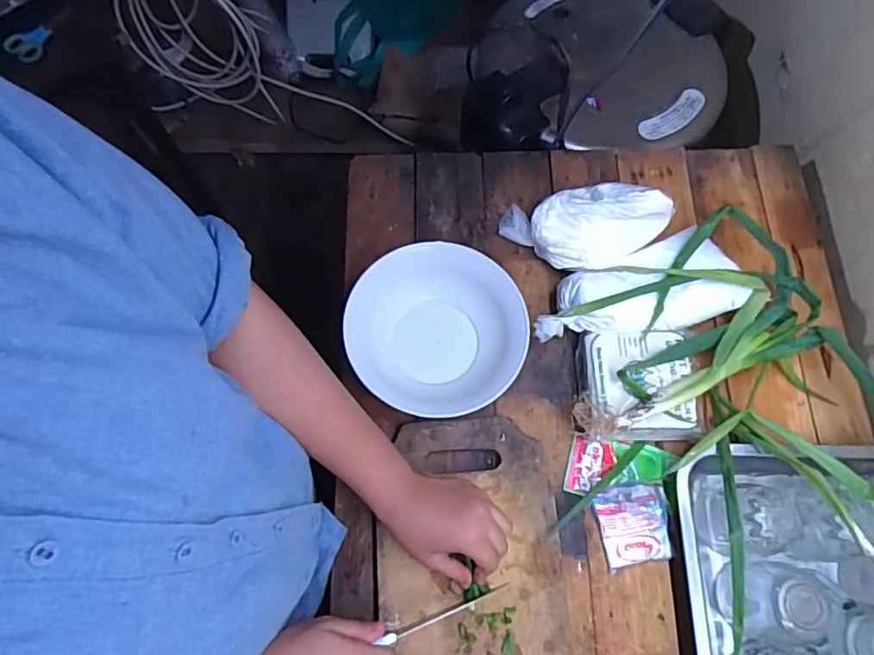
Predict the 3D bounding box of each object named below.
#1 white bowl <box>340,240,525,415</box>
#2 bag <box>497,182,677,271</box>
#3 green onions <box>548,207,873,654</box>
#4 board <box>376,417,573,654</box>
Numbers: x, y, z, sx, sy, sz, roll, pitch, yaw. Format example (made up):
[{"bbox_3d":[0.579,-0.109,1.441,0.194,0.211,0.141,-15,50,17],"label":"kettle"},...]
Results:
[{"bbox_3d":[-0.001,0.008,0.616,0.182,0.069,0.183,0,71,0],"label":"white bowl"},{"bbox_3d":[0.169,-0.119,0.648,0.164,0.094,0.093,-8,71,-3],"label":"bag"},{"bbox_3d":[0.293,0.094,0.567,0.340,0.102,0.377,-25,73,-8],"label":"green onions"},{"bbox_3d":[0.033,0.241,0.550,0.177,0.017,0.298,-3,71,-1],"label":"board"}]

